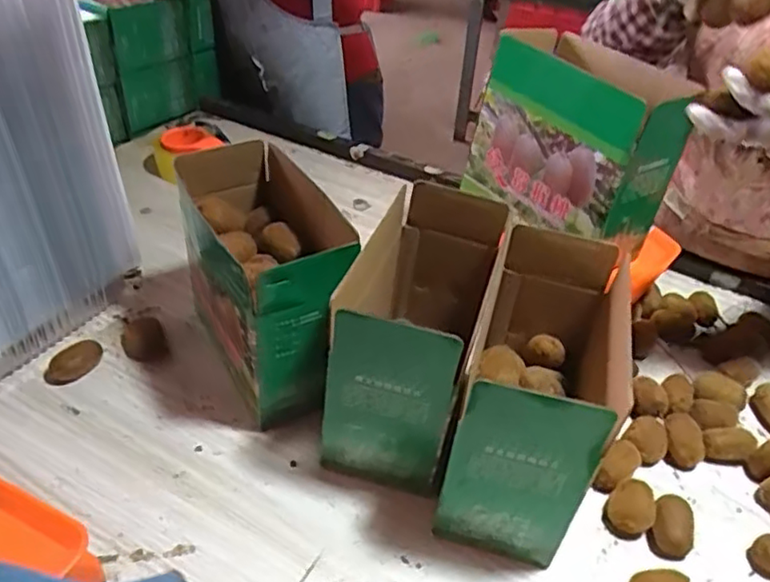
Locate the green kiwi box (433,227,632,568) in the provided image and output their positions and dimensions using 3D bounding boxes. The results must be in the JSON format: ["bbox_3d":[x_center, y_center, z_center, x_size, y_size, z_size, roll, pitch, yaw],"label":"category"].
[{"bbox_3d":[0.148,0.101,0.649,0.117,0.231,0.237,16,41,10],"label":"green kiwi box"}]

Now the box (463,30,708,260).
[{"bbox_3d":[0.230,-0.172,0.769,0.145,0.191,0.224,-17,45,-24],"label":"box"}]

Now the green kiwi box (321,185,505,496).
[{"bbox_3d":[0.042,0.043,0.686,0.127,0.210,0.244,17,41,11],"label":"green kiwi box"}]

